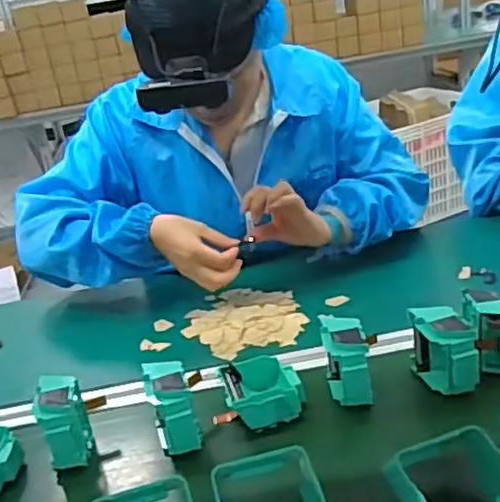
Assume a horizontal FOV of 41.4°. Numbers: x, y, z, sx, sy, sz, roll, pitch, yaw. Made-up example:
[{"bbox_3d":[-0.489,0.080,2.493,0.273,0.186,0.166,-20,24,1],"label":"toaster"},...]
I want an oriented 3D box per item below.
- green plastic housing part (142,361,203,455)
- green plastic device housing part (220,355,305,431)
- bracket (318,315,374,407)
[{"bbox_3d":[-0.077,0.155,0.654,0.045,0.087,0.065,-14,24,-15],"label":"green plastic housing part"},{"bbox_3d":[0.016,0.145,0.687,0.080,0.034,0.074,-11,24,-8],"label":"green plastic device housing part"},{"bbox_3d":[0.096,0.115,0.670,0.051,0.071,0.067,-7,23,1],"label":"bracket"}]

